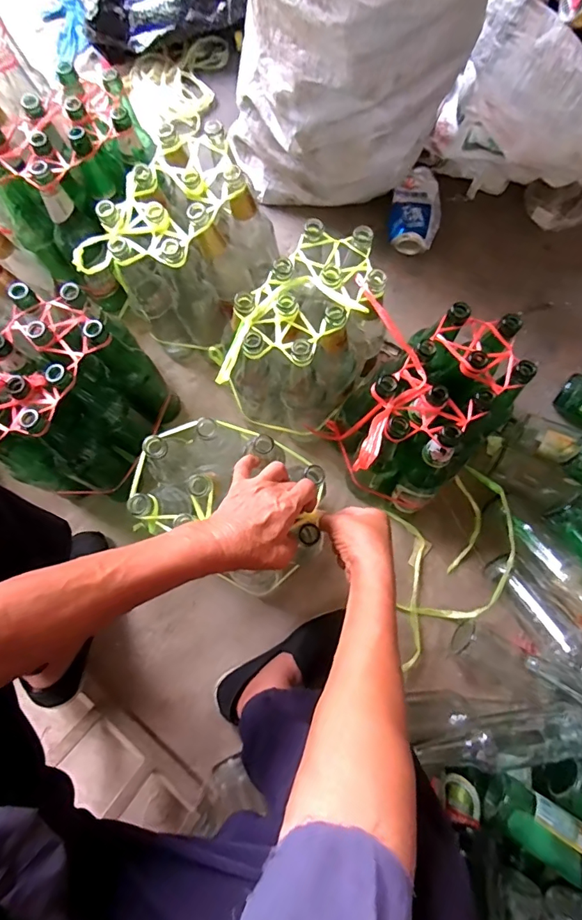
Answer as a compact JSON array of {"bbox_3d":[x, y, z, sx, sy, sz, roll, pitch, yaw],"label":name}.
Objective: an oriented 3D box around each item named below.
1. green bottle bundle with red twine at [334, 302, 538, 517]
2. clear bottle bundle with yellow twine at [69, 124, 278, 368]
[{"bbox_3d":[0.186,-0.055,0.681,0.194,0.256,0.272,40,81,6],"label":"green bottle bundle with red twine"},{"bbox_3d":[-0.147,-0.307,0.718,0.206,0.243,0.245,27,80,4],"label":"clear bottle bundle with yellow twine"}]

